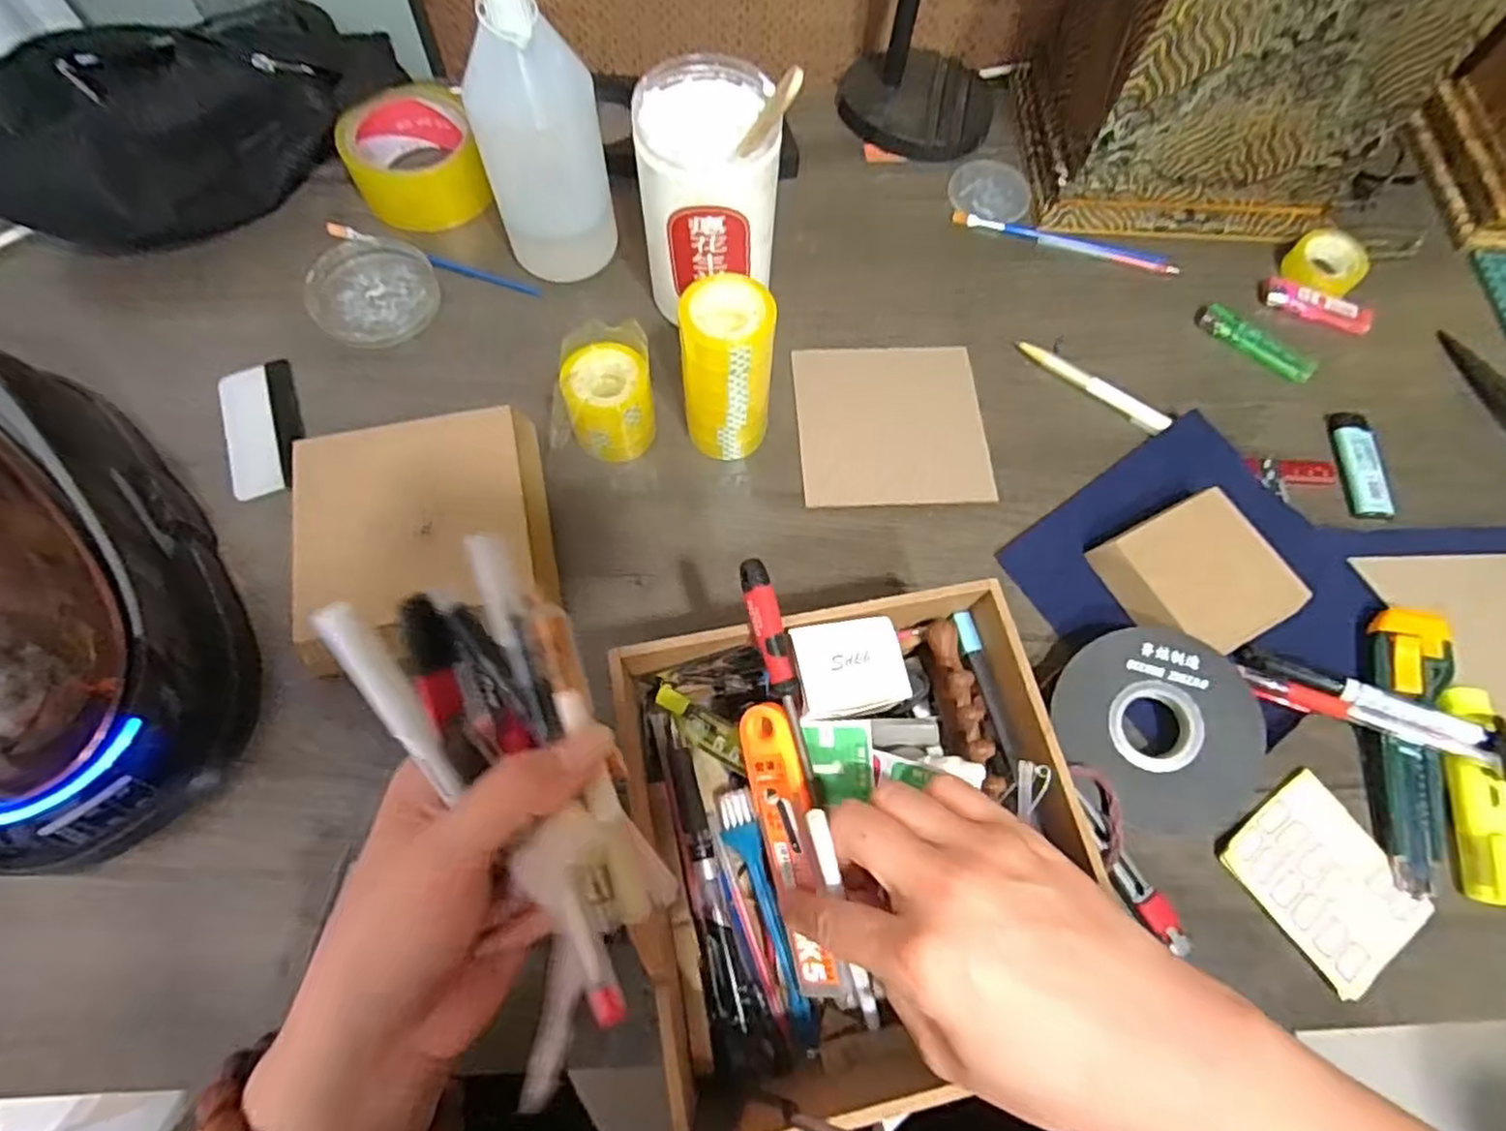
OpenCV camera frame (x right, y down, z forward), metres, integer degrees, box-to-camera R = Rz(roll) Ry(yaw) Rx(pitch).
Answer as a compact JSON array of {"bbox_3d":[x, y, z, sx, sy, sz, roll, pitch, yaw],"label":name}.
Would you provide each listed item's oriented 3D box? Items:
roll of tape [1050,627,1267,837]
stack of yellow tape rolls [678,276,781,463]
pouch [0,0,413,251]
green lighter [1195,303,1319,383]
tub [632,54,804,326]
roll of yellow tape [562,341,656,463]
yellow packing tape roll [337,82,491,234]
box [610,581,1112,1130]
[{"bbox_3d":[0.222,0.087,0.390,0.095,0.015,0.110,-38,79,1],"label":"roll of tape"},{"bbox_3d":[-0.014,-0.111,0.420,0.050,0.111,0.047,-3,67,-3],"label":"stack of yellow tape rolls"},{"bbox_3d":[-0.421,-0.323,0.516,0.268,0.067,0.157,-34,72,-15],"label":"pouch"},{"bbox_3d":[0.361,-0.161,0.511,0.087,0.010,0.022,41,72,14],"label":"green lighter"},{"bbox_3d":[-0.028,-0.229,0.440,0.080,0.160,0.085,1,67,-2],"label":"tub"},{"bbox_3d":[-0.088,-0.097,0.438,0.054,0.063,0.044,-12,68,-7],"label":"roll of yellow tape"},{"bbox_3d":[-0.250,-0.301,0.524,0.094,0.045,0.088,-20,69,-10],"label":"yellow packing tape roll"},{"bbox_3d":[0.041,0.122,0.312,0.184,0.073,0.202,-7,68,-5],"label":"box"}]

